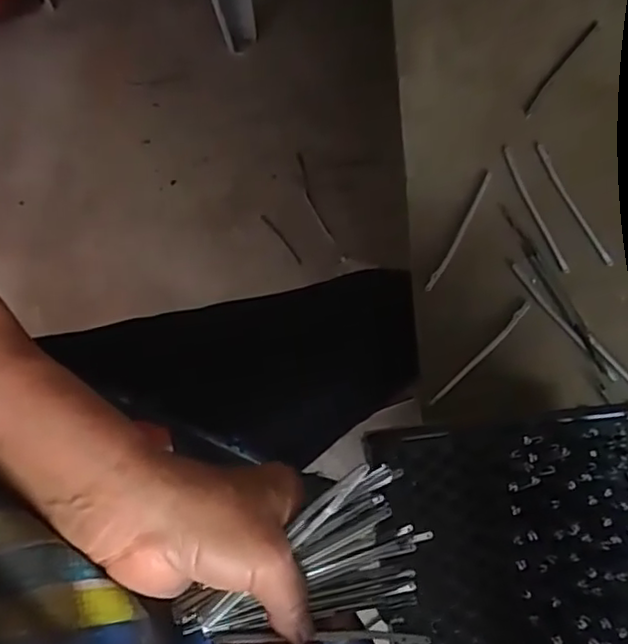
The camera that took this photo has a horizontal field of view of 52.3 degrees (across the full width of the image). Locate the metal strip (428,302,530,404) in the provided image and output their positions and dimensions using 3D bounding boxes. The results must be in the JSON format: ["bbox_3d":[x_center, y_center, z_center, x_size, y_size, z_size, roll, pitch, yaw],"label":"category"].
[{"bbox_3d":[0.119,0.023,0.457,0.100,0.006,0.006,-44,78,-9],"label":"metal strip"}]

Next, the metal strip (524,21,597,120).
[{"bbox_3d":[0.201,-0.207,0.520,0.007,0.007,0.111,36,79,10],"label":"metal strip"}]

